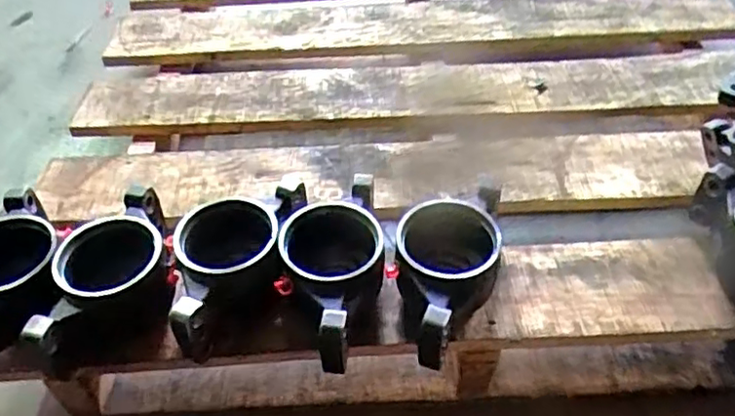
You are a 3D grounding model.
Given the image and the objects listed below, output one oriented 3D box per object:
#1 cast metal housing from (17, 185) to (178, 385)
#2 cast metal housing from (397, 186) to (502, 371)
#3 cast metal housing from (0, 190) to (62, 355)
[{"bbox_3d":[-0.294,0.078,0.726,0.146,0.100,0.181,-15,47,-13],"label":"cast metal housing"},{"bbox_3d":[0.092,0.075,0.732,0.115,0.112,0.202,2,46,4],"label":"cast metal housing"},{"bbox_3d":[-0.392,0.074,0.720,0.116,0.087,0.211,-10,46,-8],"label":"cast metal housing"}]

